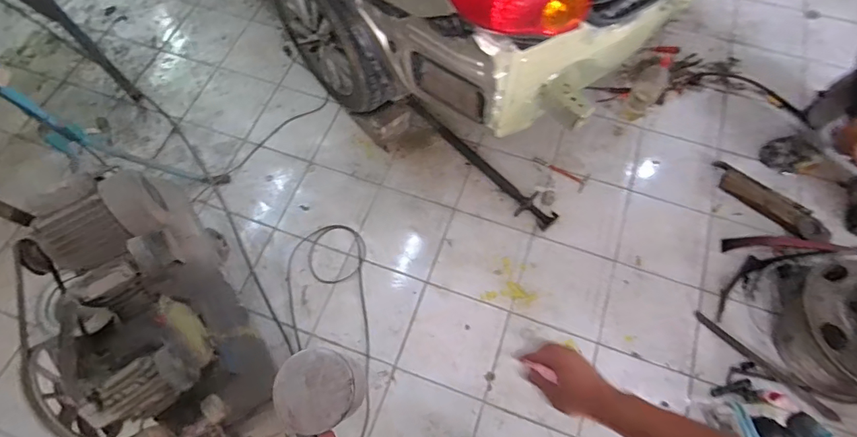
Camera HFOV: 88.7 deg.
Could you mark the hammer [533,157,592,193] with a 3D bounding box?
[{"bbox_3d":[0.521,-0.187,1.744,0.223,0.024,0.101,29,69,13],"label":"hammer"}]

